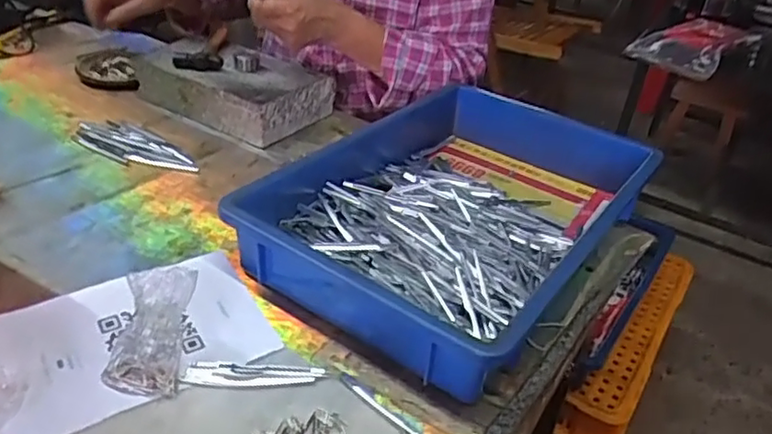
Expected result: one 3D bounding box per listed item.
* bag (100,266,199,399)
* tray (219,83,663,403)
[{"bbox_3d":[-0.187,0.085,0.494,0.063,0.062,0.081,8,33,1],"label":"bag"},{"bbox_3d":[0.076,-0.016,0.669,0.292,0.074,0.414,26,37,27],"label":"tray"}]

